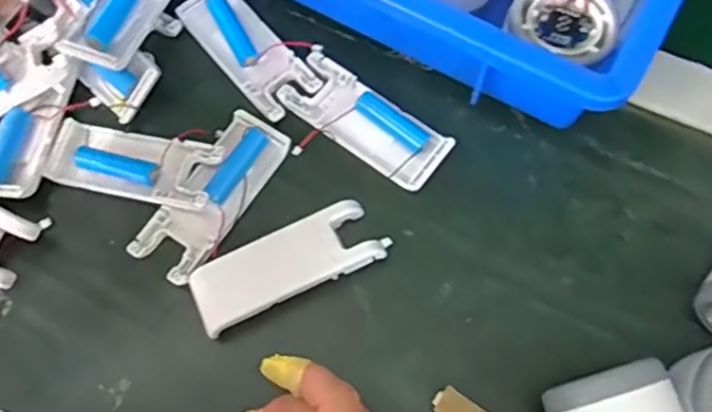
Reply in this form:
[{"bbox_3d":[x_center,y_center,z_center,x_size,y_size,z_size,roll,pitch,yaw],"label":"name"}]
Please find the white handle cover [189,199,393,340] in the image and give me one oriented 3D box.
[{"bbox_3d":[-0.038,0.033,0.370,0.105,0.018,0.039,-25,71,-6],"label":"white handle cover"}]

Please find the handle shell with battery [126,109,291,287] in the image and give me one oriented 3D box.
[{"bbox_3d":[-0.083,-0.007,0.387,0.040,0.011,0.106,31,75,13],"label":"handle shell with battery"}]

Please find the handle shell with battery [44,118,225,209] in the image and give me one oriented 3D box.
[{"bbox_3d":[-0.133,-0.026,0.394,0.102,0.017,0.039,13,72,7],"label":"handle shell with battery"}]

